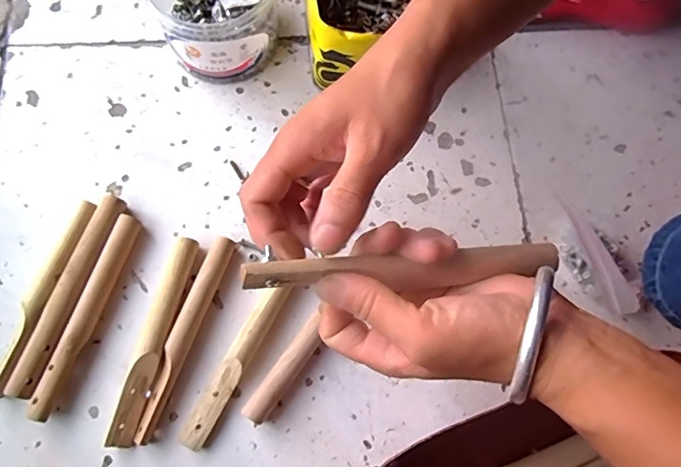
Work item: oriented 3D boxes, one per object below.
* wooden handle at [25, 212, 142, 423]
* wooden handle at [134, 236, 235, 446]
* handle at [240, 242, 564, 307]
[{"bbox_3d":[-0.213,0.067,0.410,0.021,0.023,0.174,16,72,3],"label":"wooden handle"},{"bbox_3d":[-0.131,0.084,0.408,0.020,0.020,0.172,20,72,4],"label":"wooden handle"},{"bbox_3d":[0.037,0.020,0.249,0.172,0.013,0.022,-1,71,-18],"label":"handle"}]

